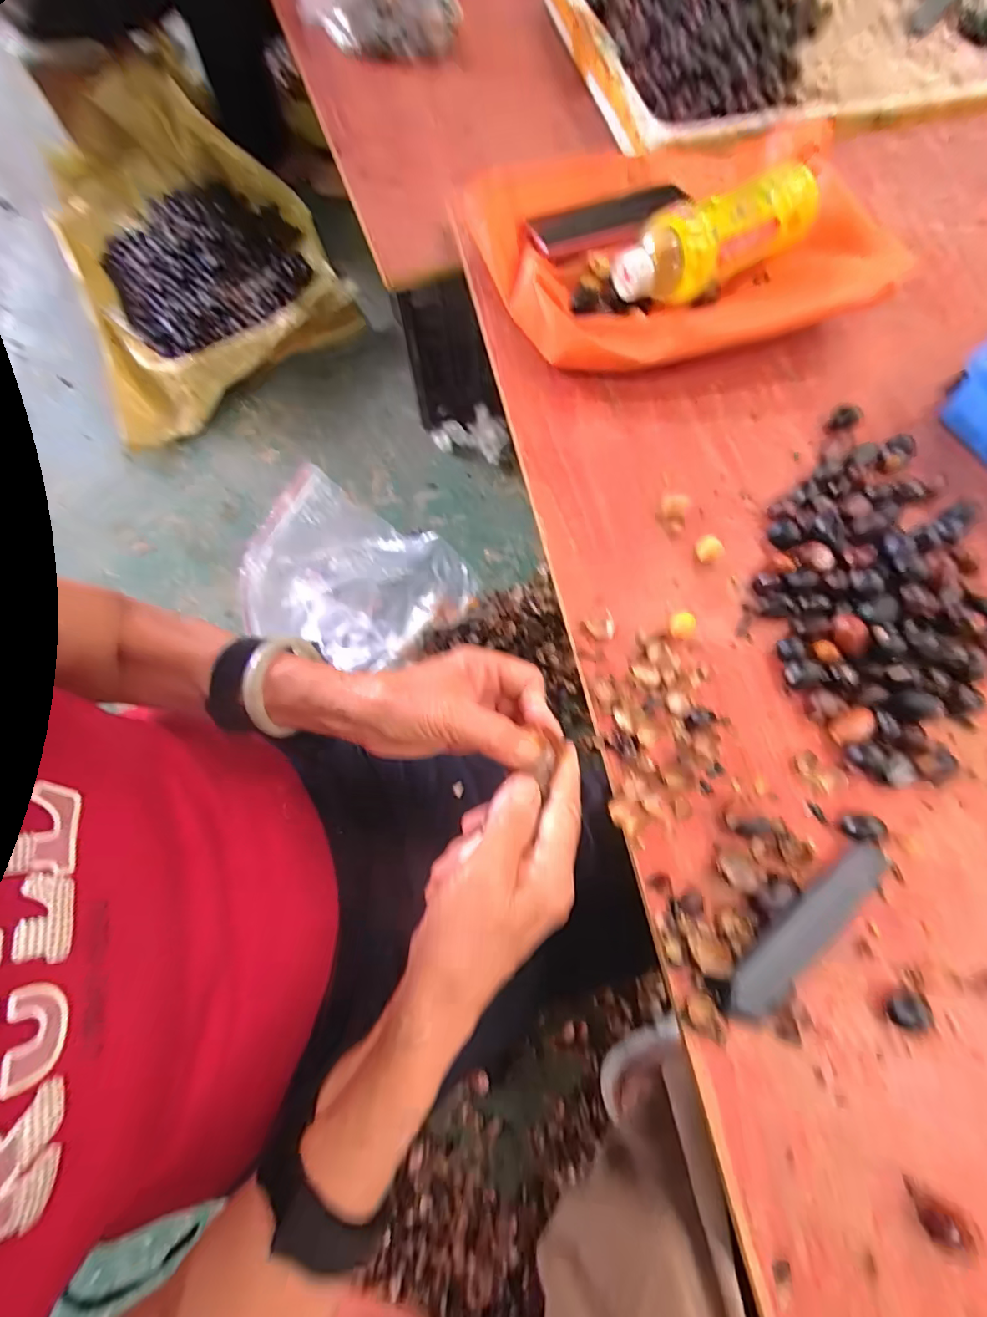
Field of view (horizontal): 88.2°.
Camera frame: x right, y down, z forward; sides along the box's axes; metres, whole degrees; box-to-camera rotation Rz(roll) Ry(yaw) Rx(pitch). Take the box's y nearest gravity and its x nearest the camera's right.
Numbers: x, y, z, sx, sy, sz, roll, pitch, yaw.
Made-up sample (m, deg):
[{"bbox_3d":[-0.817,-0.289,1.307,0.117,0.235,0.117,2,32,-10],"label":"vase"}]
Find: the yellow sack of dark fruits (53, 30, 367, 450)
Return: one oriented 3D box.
[{"bbox_3d":[-0.567,-0.780,0.927,0.450,0.200,0.655,-24,73,-6],"label":"yellow sack of dark fruits"}]

